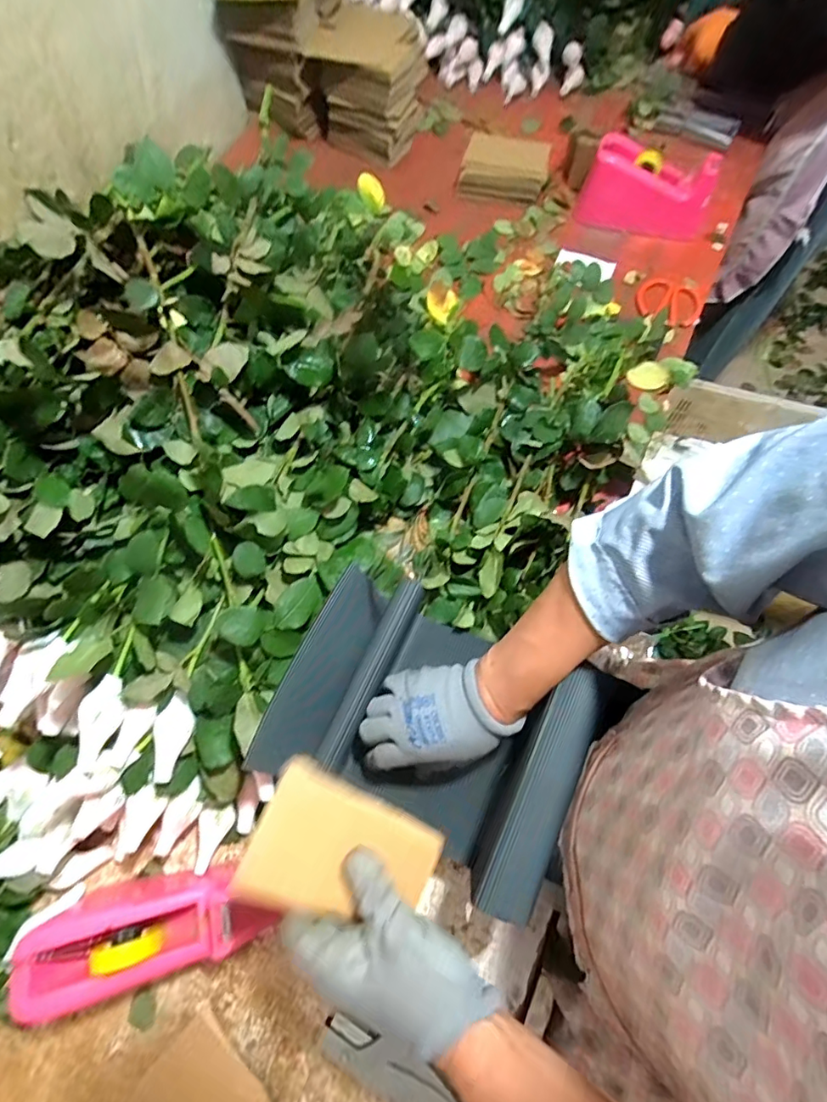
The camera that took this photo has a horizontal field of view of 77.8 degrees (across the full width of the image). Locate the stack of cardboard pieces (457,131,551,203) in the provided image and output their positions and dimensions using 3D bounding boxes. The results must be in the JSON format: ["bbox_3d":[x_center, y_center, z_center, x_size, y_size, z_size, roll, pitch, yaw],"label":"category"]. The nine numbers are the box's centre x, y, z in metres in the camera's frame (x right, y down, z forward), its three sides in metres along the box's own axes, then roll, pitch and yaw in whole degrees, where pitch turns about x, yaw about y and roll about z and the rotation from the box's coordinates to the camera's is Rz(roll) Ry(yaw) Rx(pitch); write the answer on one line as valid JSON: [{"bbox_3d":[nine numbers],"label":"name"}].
[{"bbox_3d":[0.157,-0.661,0.890,0.147,0.055,0.089,13,69,5],"label":"stack of cardboard pieces"}]

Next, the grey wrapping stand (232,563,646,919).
[{"bbox_3d":[0.028,0.152,0.494,0.307,0.121,0.226,29,71,11],"label":"grey wrapping stand"}]

